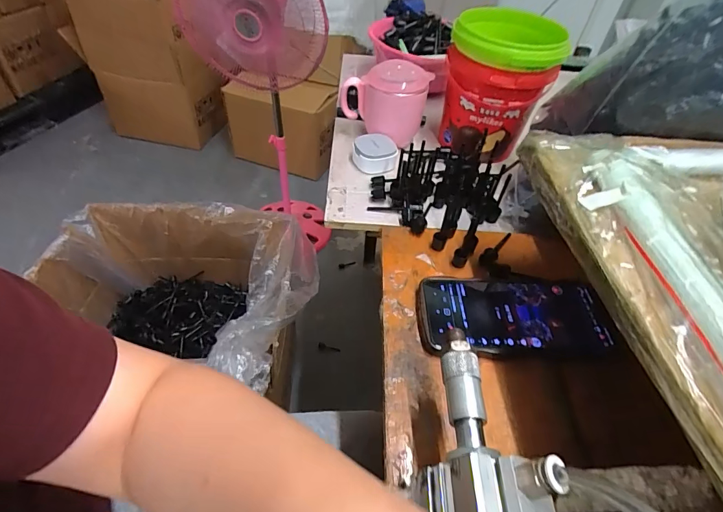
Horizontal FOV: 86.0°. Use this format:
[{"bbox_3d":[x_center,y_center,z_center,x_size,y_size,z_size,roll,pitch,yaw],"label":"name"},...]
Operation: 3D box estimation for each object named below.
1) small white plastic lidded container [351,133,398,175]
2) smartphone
[{"bbox_3d":[0.018,-0.134,0.505,0.056,0.032,0.047,5,47,0],"label":"small white plastic lidded container"},{"bbox_3d":[0.135,0.055,0.350,0.167,0.016,0.078,4,47,-2],"label":"smartphone"}]

